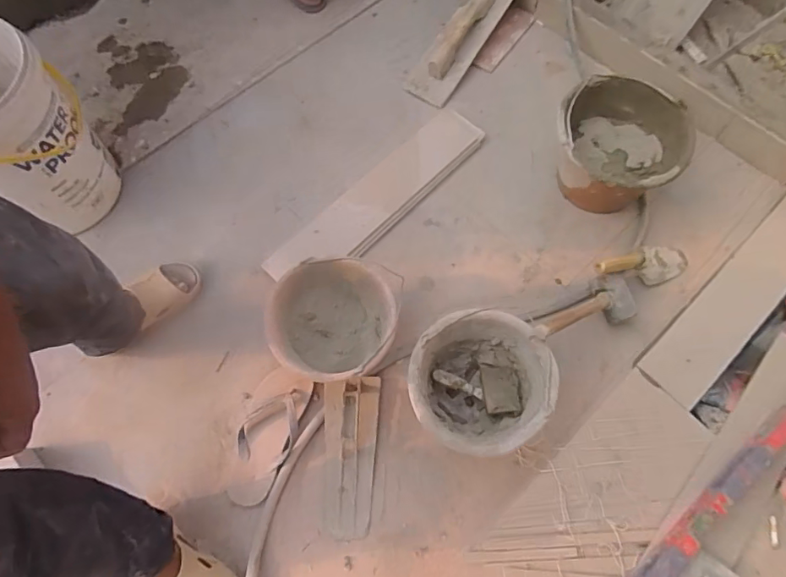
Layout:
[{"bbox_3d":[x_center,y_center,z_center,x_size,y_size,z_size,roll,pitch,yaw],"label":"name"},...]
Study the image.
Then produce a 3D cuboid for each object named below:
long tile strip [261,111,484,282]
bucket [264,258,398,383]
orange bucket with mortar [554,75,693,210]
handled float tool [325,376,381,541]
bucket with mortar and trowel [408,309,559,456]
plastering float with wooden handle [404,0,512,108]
[{"bbox_3d":[-0.023,-0.224,1.192,0.155,0.016,0.632,41,72,14],"label":"long tile strip"},{"bbox_3d":[-0.129,0.076,0.984,0.255,0.160,0.235,0,68,-1],"label":"bucket"},{"bbox_3d":[0.494,-0.308,1.129,0.261,0.213,0.276,0,68,-1],"label":"orange bucket with mortar"},{"bbox_3d":[-0.079,0.317,0.945,0.108,0.072,0.291,-2,68,-2],"label":"handled float tool"},{"bbox_3d":[0.156,0.185,0.935,0.250,0.172,0.237,0,69,0],"label":"bucket with mortar and trowel"},{"bbox_3d":[0.214,-0.729,1.356,0.129,0.070,0.501,33,86,12],"label":"plastering float with wooden handle"}]

